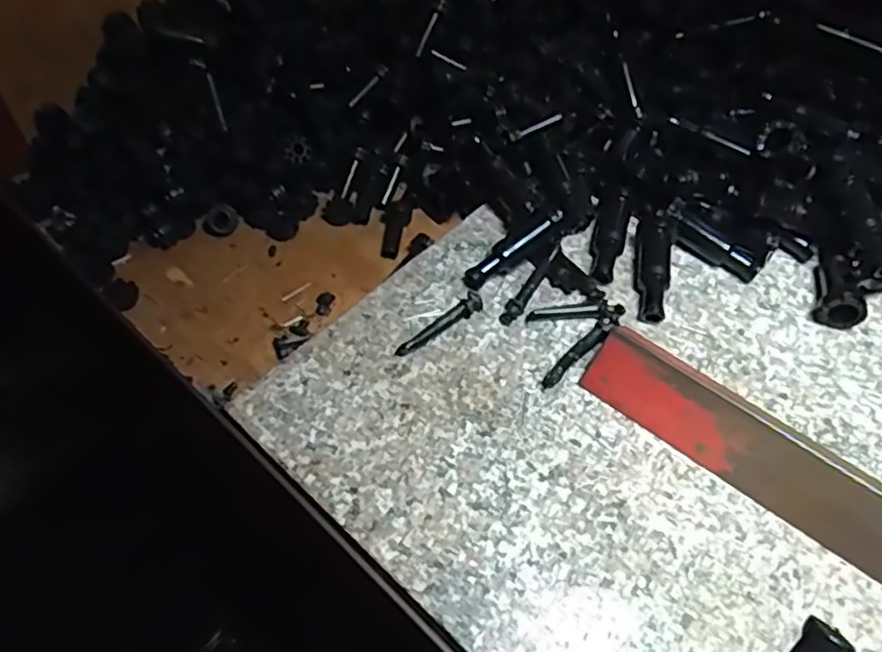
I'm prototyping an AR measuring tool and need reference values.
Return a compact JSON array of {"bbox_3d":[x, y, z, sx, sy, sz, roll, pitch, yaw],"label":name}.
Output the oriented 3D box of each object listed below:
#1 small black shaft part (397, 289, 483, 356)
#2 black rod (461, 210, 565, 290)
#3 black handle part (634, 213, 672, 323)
[{"bbox_3d":[0.000,-0.001,0.392,0.059,0.009,0.009,-31,61,-22],"label":"small black shaft part"},{"bbox_3d":[0.043,-0.045,0.410,0.068,0.014,0.010,-37,62,-4],"label":"black rod"},{"bbox_3d":[0.126,-0.034,0.412,0.019,0.019,0.069,8,54,4],"label":"black handle part"}]

